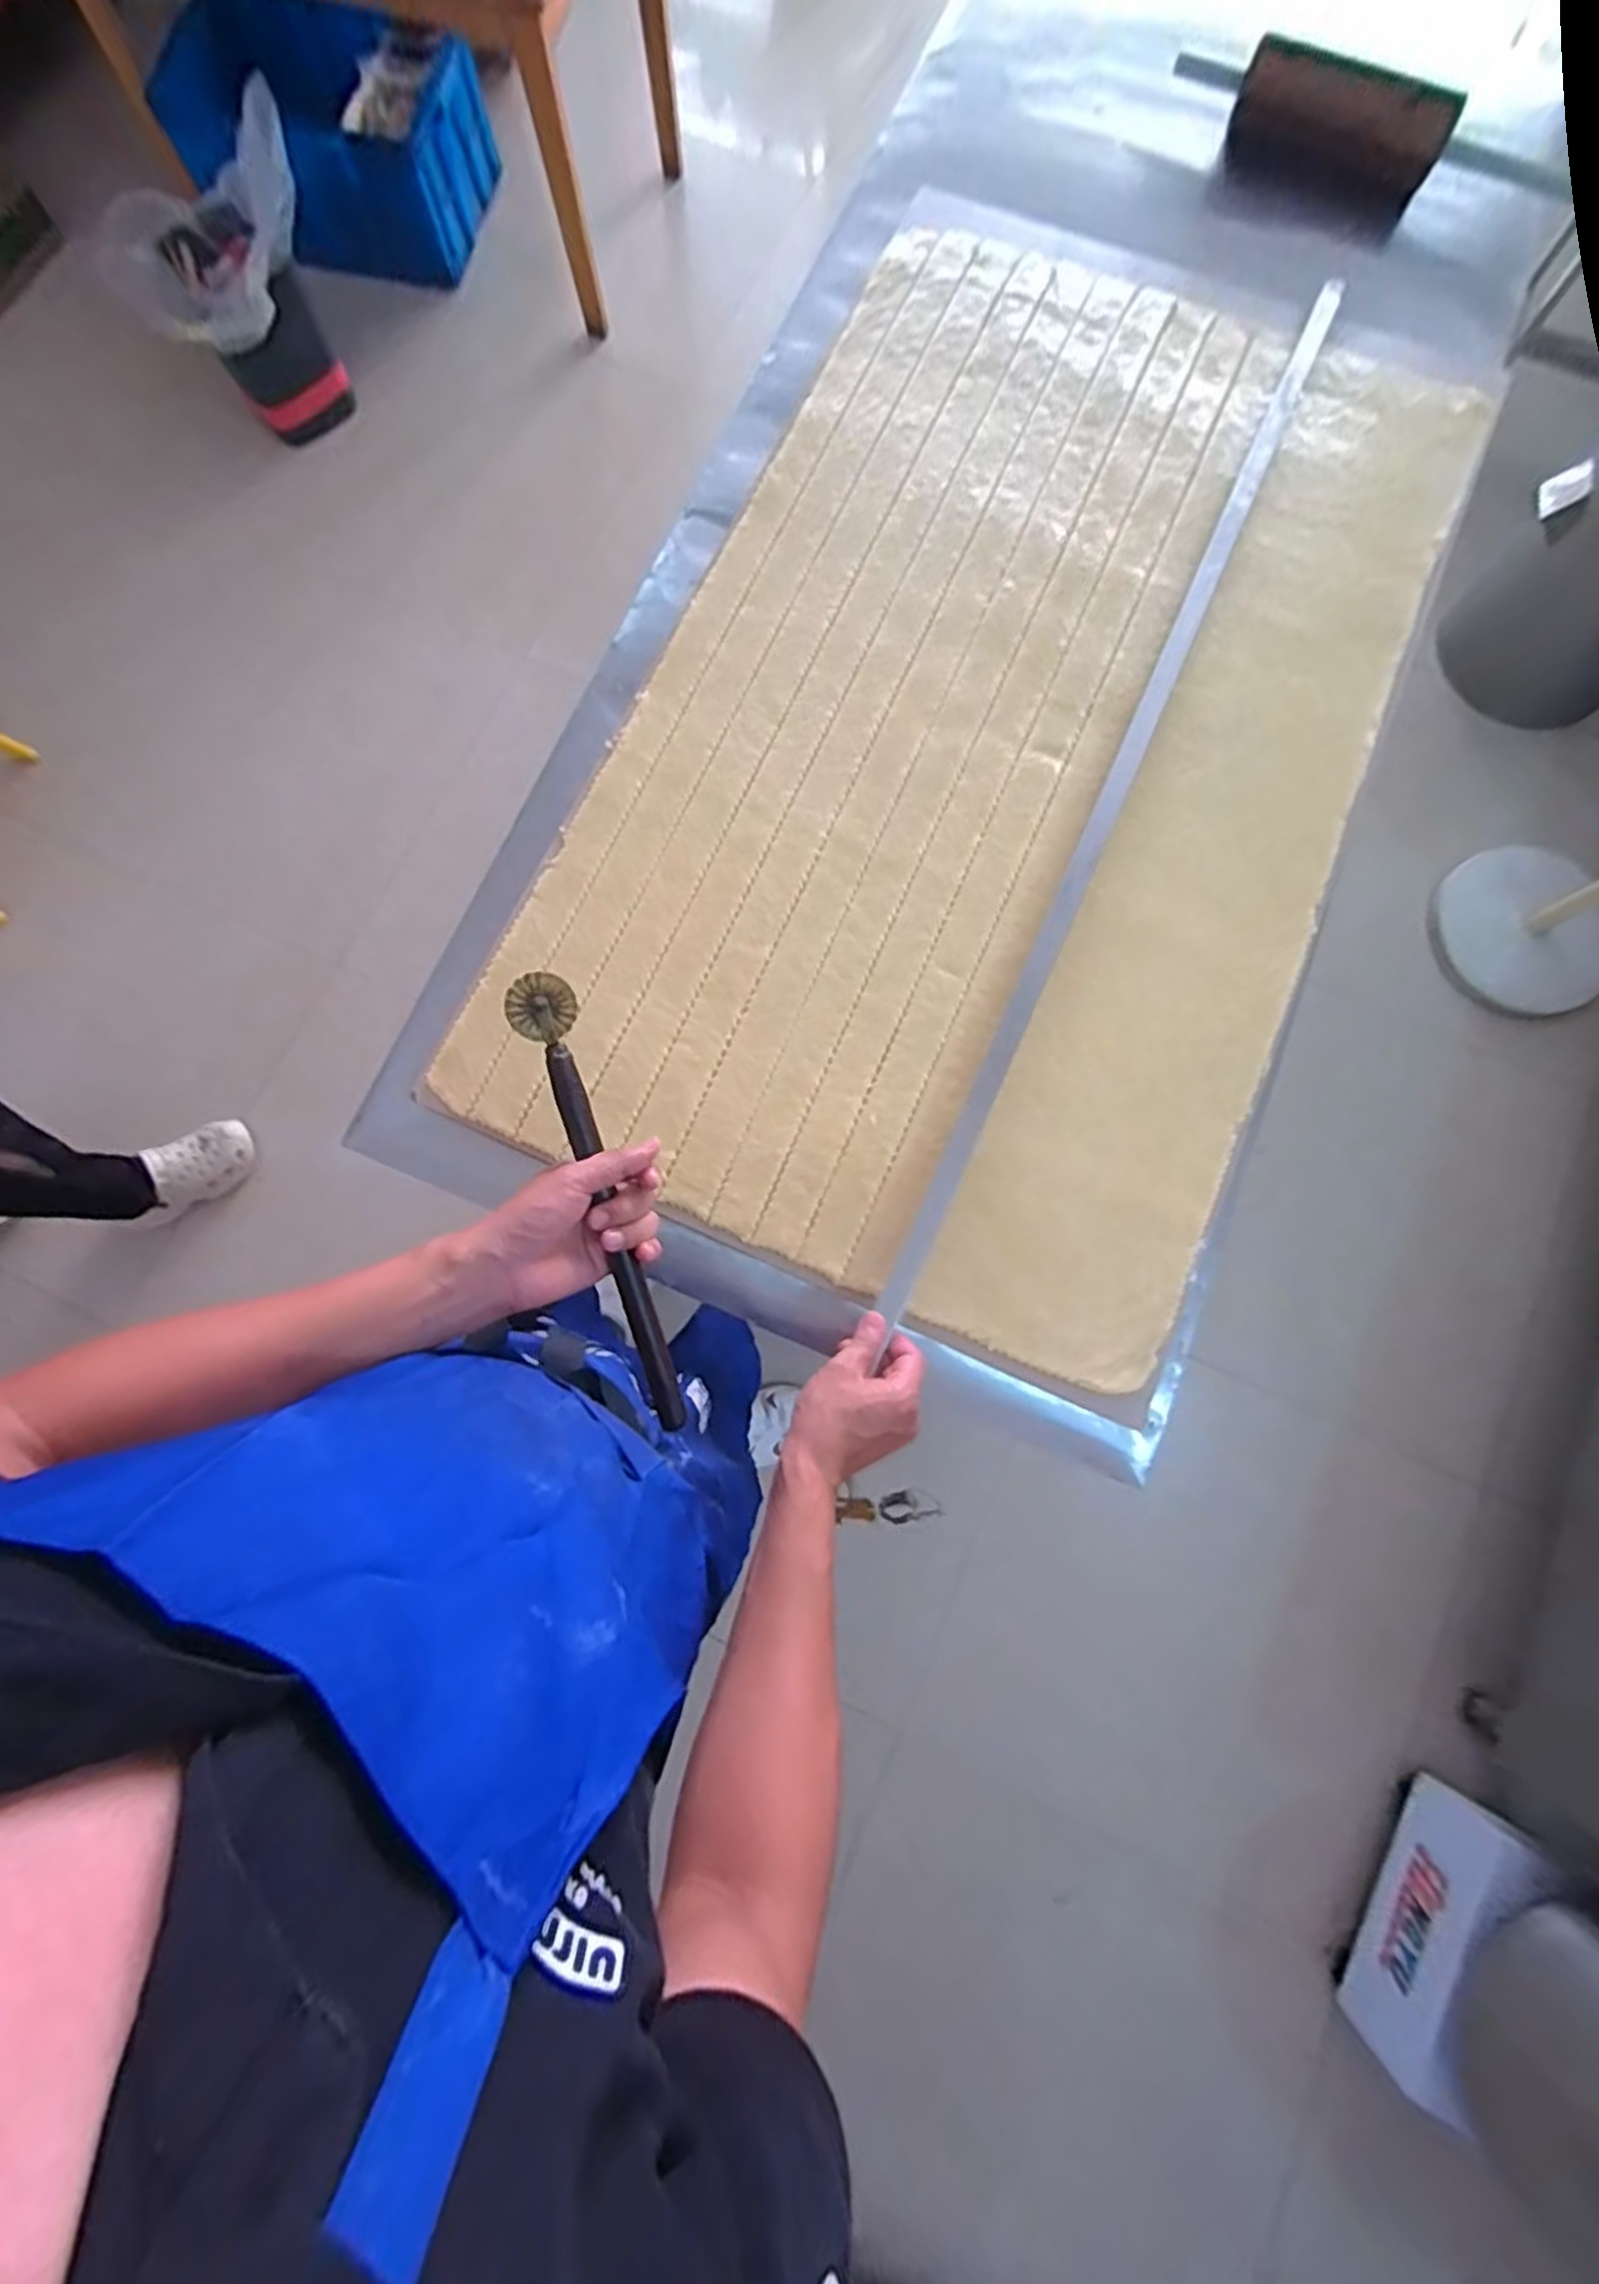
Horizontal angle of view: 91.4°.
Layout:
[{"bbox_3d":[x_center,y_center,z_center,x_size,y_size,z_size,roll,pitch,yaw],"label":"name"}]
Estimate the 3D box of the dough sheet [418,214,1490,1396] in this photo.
[{"bbox_3d":[0.214,-0.411,0.779,0.690,0.018,1.150,27,81,6],"label":"dough sheet"}]

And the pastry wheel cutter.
[{"bbox_3d":[-0.136,0.045,0.547,0.041,0.024,0.327,-16,98,-4],"label":"pastry wheel cutter"}]

